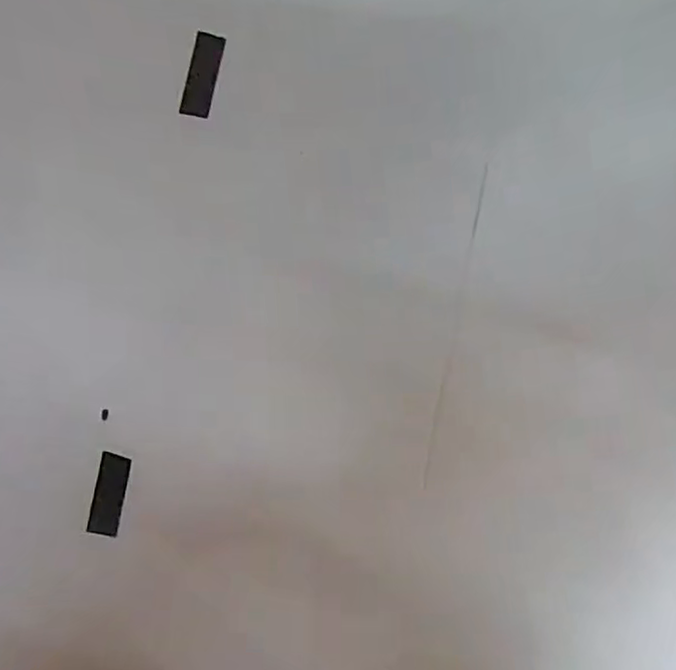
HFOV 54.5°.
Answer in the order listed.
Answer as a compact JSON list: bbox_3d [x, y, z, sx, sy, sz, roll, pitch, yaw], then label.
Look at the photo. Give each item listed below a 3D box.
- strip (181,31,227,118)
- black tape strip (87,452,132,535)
[{"bbox_3d":[-0.106,-0.205,0.519,0.023,0.004,0.068,12,83,-13],"label":"strip"},{"bbox_3d":[-0.172,0.120,0.494,0.023,0.006,0.059,10,87,5],"label":"black tape strip"}]

